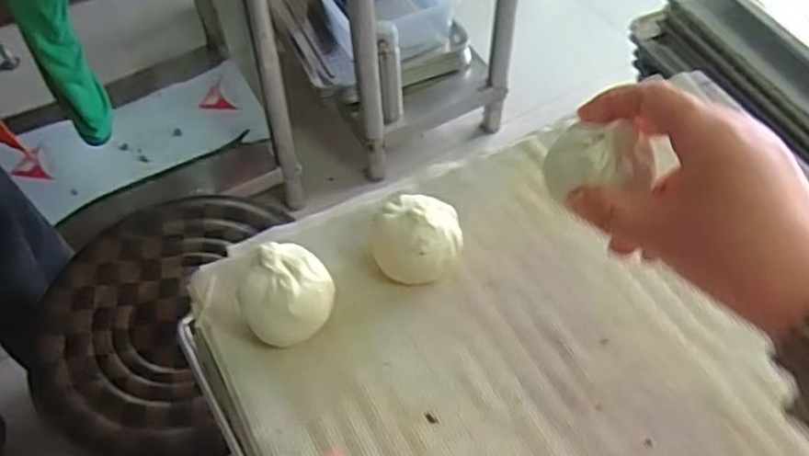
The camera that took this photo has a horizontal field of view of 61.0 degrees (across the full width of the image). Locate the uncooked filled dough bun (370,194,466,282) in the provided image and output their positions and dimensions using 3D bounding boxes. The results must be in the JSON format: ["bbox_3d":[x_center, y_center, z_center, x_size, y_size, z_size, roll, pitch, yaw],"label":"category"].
[{"bbox_3d":[0.007,0.007,0.407,0.055,0.046,0.046,22,59,17],"label":"uncooked filled dough bun"}]

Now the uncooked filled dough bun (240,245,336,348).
[{"bbox_3d":[-0.065,0.040,0.385,0.049,0.046,0.047,-18,56,-10],"label":"uncooked filled dough bun"}]

